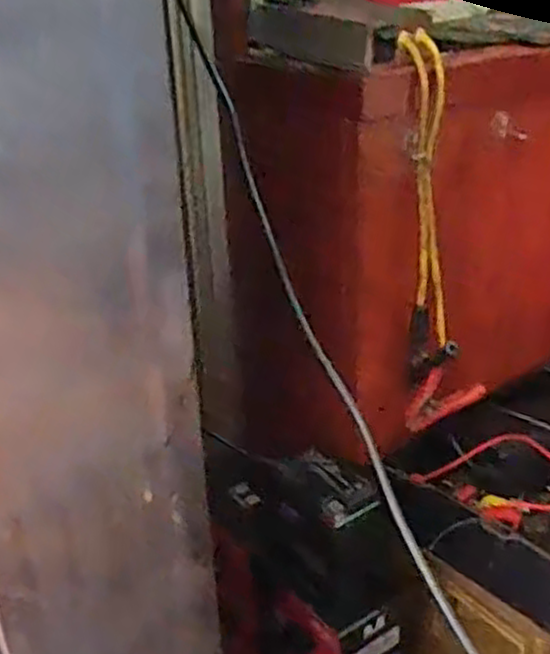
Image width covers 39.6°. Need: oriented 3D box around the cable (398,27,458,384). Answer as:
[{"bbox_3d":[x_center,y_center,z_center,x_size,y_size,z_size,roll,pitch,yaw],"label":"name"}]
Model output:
[{"bbox_3d":[0.143,-0.096,0.717,0.057,0.323,0.063,-3,26,-2],"label":"cable"}]

